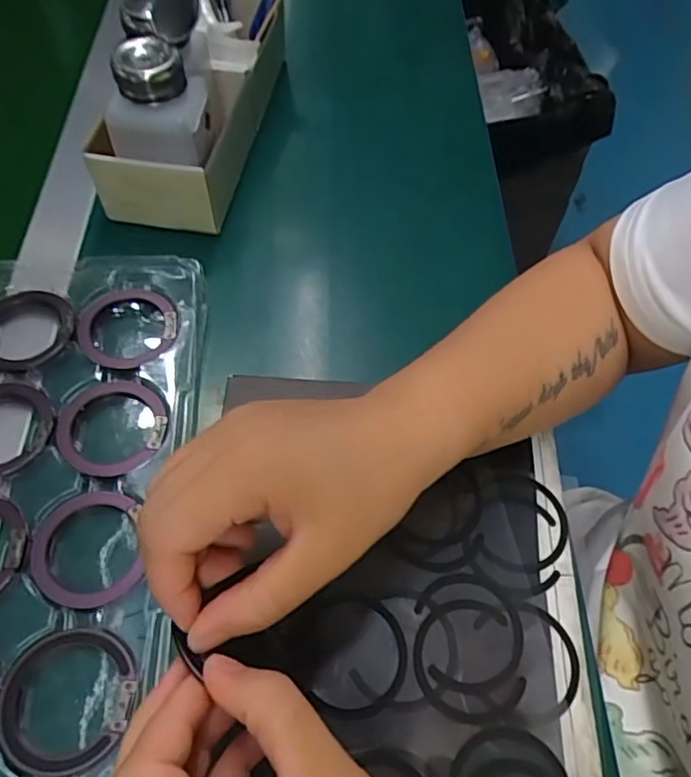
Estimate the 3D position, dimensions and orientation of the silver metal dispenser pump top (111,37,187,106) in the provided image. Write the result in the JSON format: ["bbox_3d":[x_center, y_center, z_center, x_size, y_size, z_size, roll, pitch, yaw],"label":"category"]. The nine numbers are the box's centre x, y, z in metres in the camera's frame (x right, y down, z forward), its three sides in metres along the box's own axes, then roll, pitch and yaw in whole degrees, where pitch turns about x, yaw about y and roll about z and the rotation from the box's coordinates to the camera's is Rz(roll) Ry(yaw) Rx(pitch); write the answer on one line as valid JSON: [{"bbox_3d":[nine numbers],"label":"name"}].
[{"bbox_3d":[-0.114,-0.186,0.352,0.039,0.022,0.033,-4,60,-7],"label":"silver metal dispenser pump top"}]

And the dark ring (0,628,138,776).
[{"bbox_3d":[-0.123,0.136,0.265,0.058,0.004,0.056,2,59,-4],"label":"dark ring"}]

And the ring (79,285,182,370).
[{"bbox_3d":[-0.132,-0.038,0.365,0.055,0.004,0.058,2,59,-4],"label":"ring"}]

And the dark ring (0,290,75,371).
[{"bbox_3d":[-0.194,-0.035,0.364,0.058,0.011,0.054,2,59,-4],"label":"dark ring"}]

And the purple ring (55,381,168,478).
[{"bbox_3d":[-0.129,0.021,0.335,0.058,0.004,0.057,2,59,-4],"label":"purple ring"}]

